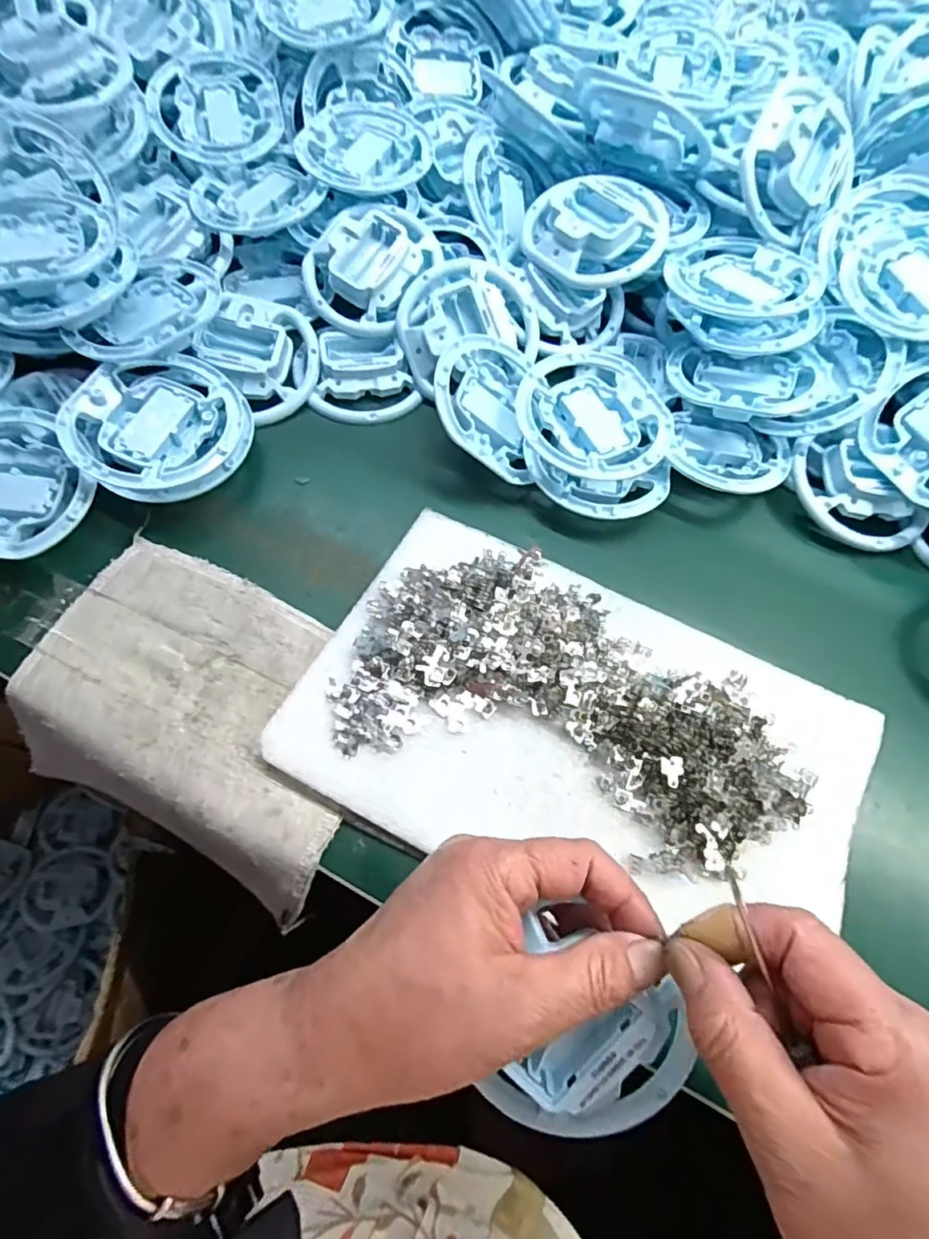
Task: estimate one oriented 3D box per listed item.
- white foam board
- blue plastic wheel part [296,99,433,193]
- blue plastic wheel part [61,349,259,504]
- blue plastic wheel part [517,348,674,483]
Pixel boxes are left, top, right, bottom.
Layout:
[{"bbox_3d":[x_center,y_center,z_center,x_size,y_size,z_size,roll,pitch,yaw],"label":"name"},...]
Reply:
[{"bbox_3d":[0.069,0.060,0.319,0.301,0.018,0.178,24,67,8],"label":"white foam board"},{"bbox_3d":[-0.080,-0.369,0.451,0.099,0.015,0.099,0,71,-1],"label":"blue plastic wheel part"},{"bbox_3d":[-0.192,-0.125,0.366,0.103,0.022,0.097,1,66,-3],"label":"blue plastic wheel part"},{"bbox_3d":[0.088,-0.139,0.390,0.102,0.011,0.100,1,66,-3],"label":"blue plastic wheel part"}]

